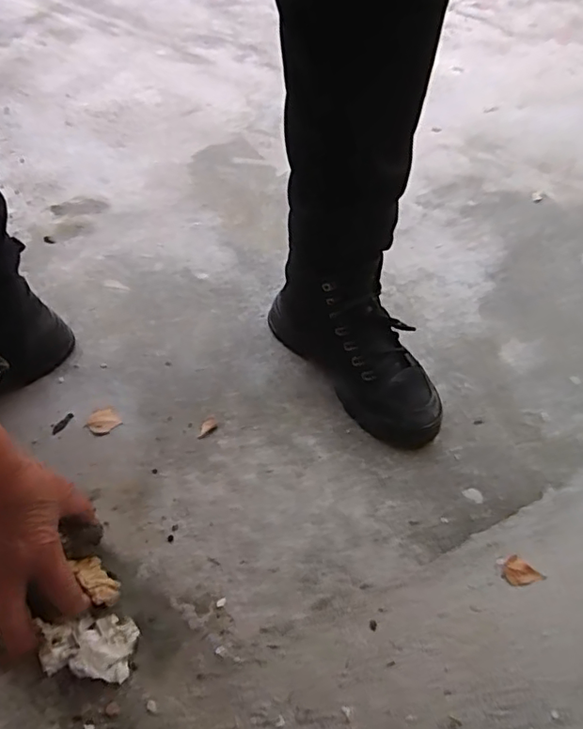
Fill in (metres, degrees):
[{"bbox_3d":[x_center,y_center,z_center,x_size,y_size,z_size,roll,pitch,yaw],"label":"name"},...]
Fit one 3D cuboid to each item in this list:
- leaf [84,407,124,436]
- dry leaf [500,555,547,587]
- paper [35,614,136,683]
[{"bbox_3d":[-0.202,0.061,0.591,0.034,0.004,0.034,-35,59,-28],"label":"leaf"},{"bbox_3d":[0.208,0.191,0.498,0.032,0.005,0.027,36,57,25],"label":"dry leaf"},{"bbox_3d":[-0.162,0.221,0.435,0.068,0.017,0.045,4,49,0],"label":"paper"}]

